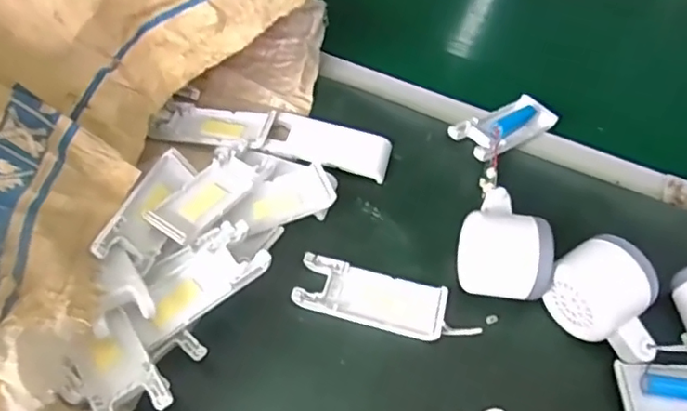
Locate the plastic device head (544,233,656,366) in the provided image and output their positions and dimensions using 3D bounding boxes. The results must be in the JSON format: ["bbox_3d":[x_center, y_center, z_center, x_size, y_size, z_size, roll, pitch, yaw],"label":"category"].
[{"bbox_3d":[0.179,0.066,0.398,0.060,0.052,0.080,-28,62,-21],"label":"plastic device head"}]

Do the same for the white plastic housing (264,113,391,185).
[{"bbox_3d":[-0.010,-0.049,0.484,0.096,0.012,0.043,11,56,4],"label":"white plastic housing"}]

